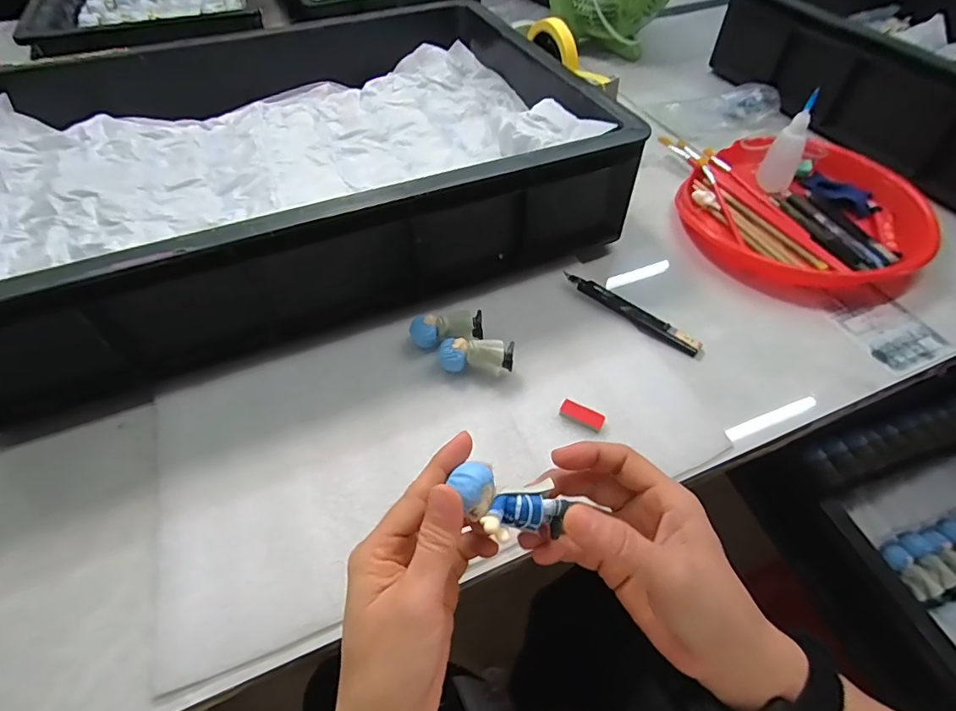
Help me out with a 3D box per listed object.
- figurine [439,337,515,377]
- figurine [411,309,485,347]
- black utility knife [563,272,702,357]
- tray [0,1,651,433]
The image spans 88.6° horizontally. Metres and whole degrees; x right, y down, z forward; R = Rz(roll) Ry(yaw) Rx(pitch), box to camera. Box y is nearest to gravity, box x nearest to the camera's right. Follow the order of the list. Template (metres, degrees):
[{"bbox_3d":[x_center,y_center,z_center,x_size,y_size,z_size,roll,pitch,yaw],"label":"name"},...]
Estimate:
[{"bbox_3d":[-0.001,0.002,0.405,0.058,0.033,0.022,7,53,5],"label":"figurine"},{"bbox_3d":[-0.027,-0.022,0.422,0.061,0.030,0.024,-1,52,-1],"label":"figurine"},{"bbox_3d":[0.140,-0.040,0.452,0.135,0.010,0.021,35,61,19],"label":"black utility knife"},{"bbox_3d":[-0.196,-0.219,0.497,0.575,0.114,0.413,-20,55,-15],"label":"tray"}]

